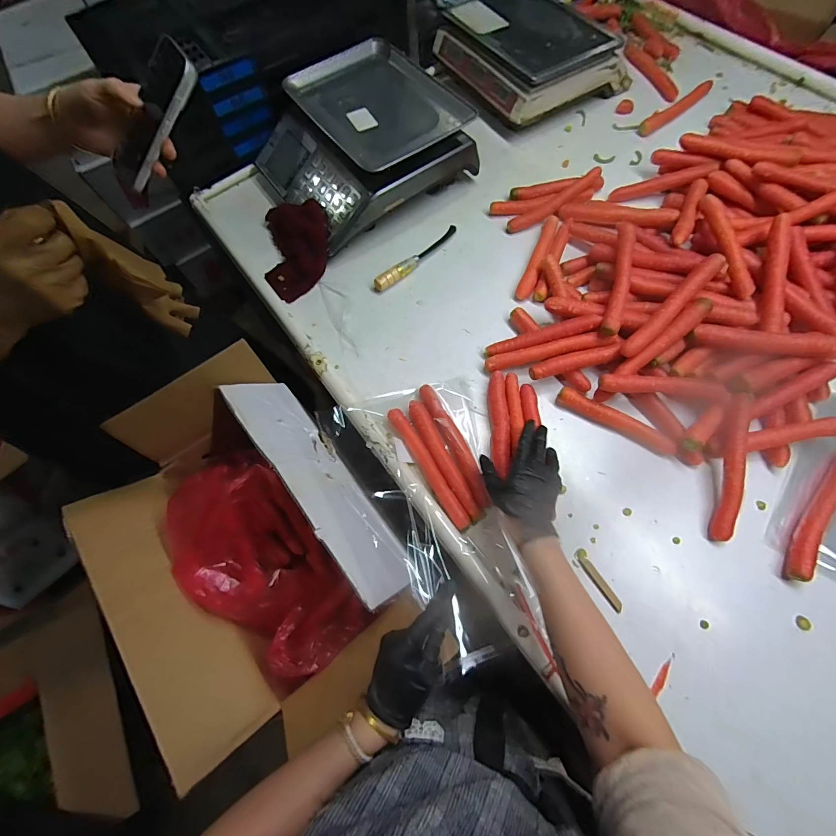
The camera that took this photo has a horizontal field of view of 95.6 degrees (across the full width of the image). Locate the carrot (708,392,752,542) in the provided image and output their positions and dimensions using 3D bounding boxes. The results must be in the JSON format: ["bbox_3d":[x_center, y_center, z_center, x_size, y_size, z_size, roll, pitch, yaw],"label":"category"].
[{"bbox_3d":[0.403,0.063,0.485,0.027,0.023,0.187,10,86,6],"label":"carrot"}]

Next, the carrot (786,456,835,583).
[{"bbox_3d":[0.520,0.119,0.490,0.023,0.029,0.206,38,76,17],"label":"carrot"}]

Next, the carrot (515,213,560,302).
[{"bbox_3d":[0.213,-0.287,0.663,0.026,0.028,0.183,20,72,12],"label":"carrot"}]

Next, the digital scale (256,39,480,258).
[{"bbox_3d":[-0.101,-0.526,0.726,0.348,0.115,0.310,-35,70,-9],"label":"digital scale"}]

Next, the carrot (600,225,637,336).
[{"bbox_3d":[0.305,-0.211,0.573,0.026,0.031,0.204,15,71,10],"label":"carrot"}]

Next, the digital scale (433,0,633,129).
[{"bbox_3d":[0.240,-0.760,0.797,0.280,0.106,0.308,-32,70,-8],"label":"digital scale"}]

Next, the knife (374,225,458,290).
[{"bbox_3d":[0.002,-0.294,0.685,0.023,0.016,0.200,42,78,18],"label":"knife"}]

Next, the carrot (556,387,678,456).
[{"bbox_3d":[0.284,0.006,0.551,0.169,0.026,0.022,29,74,14],"label":"carrot"}]

